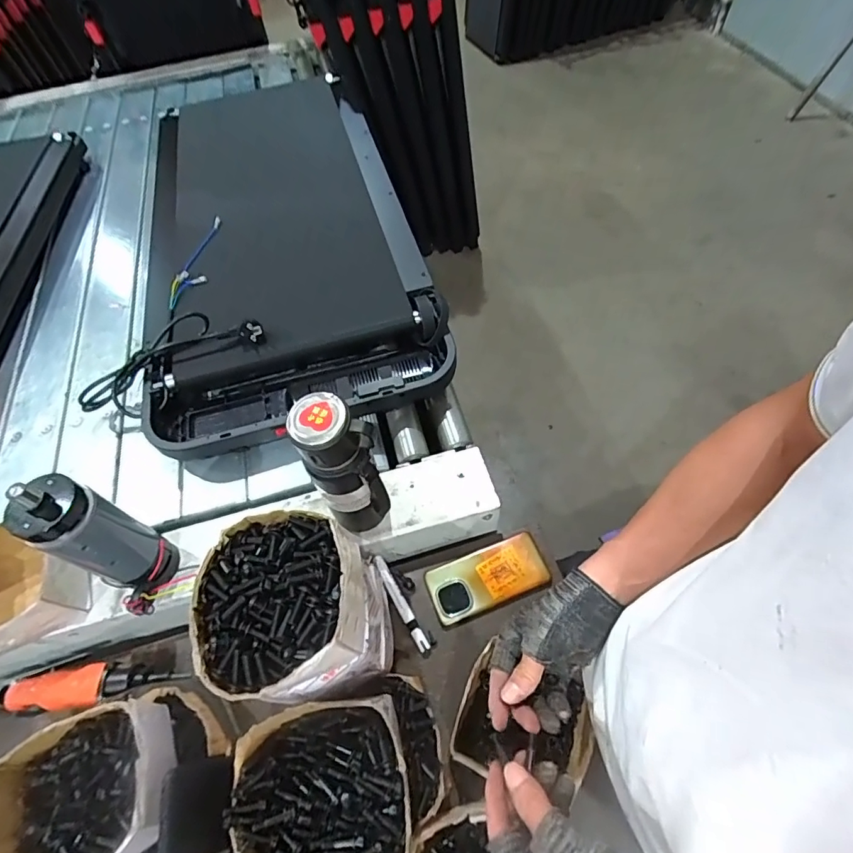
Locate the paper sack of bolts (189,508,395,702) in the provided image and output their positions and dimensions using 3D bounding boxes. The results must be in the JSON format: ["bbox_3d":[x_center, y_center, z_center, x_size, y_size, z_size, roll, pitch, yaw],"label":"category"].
[{"bbox_3d":[-0.135,0.200,0.526,0.157,0.207,0.170,-23,59,-10],"label":"paper sack of bolts"}]

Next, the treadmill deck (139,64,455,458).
[{"bbox_3d":[-0.313,-0.411,0.954,0.498,0.096,0.986,-15,58,-5],"label":"treadmill deck"}]

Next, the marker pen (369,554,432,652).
[{"bbox_3d":[-0.038,0.240,0.660,0.018,0.019,0.144,-30,61,-14],"label":"marker pen"}]

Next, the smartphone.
[{"bbox_3d":[0.085,0.208,0.669,0.164,0.014,0.079,-19,59,-7],"label":"smartphone"}]

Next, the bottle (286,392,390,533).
[{"bbox_3d":[-0.093,0.054,0.565,0.074,0.226,0.072,-2,58,3],"label":"bottle"}]

